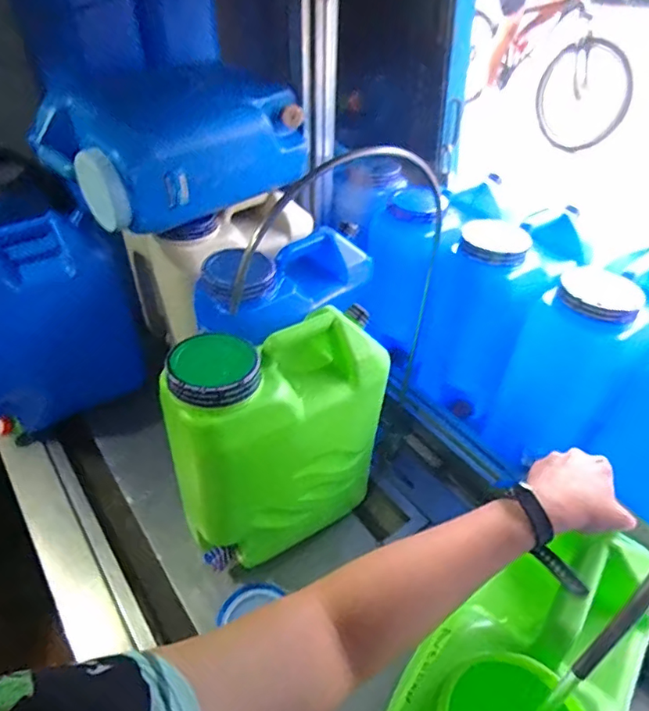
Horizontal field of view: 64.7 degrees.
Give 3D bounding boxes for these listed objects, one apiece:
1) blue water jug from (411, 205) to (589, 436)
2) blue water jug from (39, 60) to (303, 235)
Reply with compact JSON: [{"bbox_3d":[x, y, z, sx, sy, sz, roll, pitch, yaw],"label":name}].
[{"bbox_3d":[0.353,-0.073,1.074,0.212,0.387,0.266,33,51,30],"label":"blue water jug"},{"bbox_3d":[-0.278,-0.396,0.954,0.307,0.172,0.400,32,51,29],"label":"blue water jug"}]

